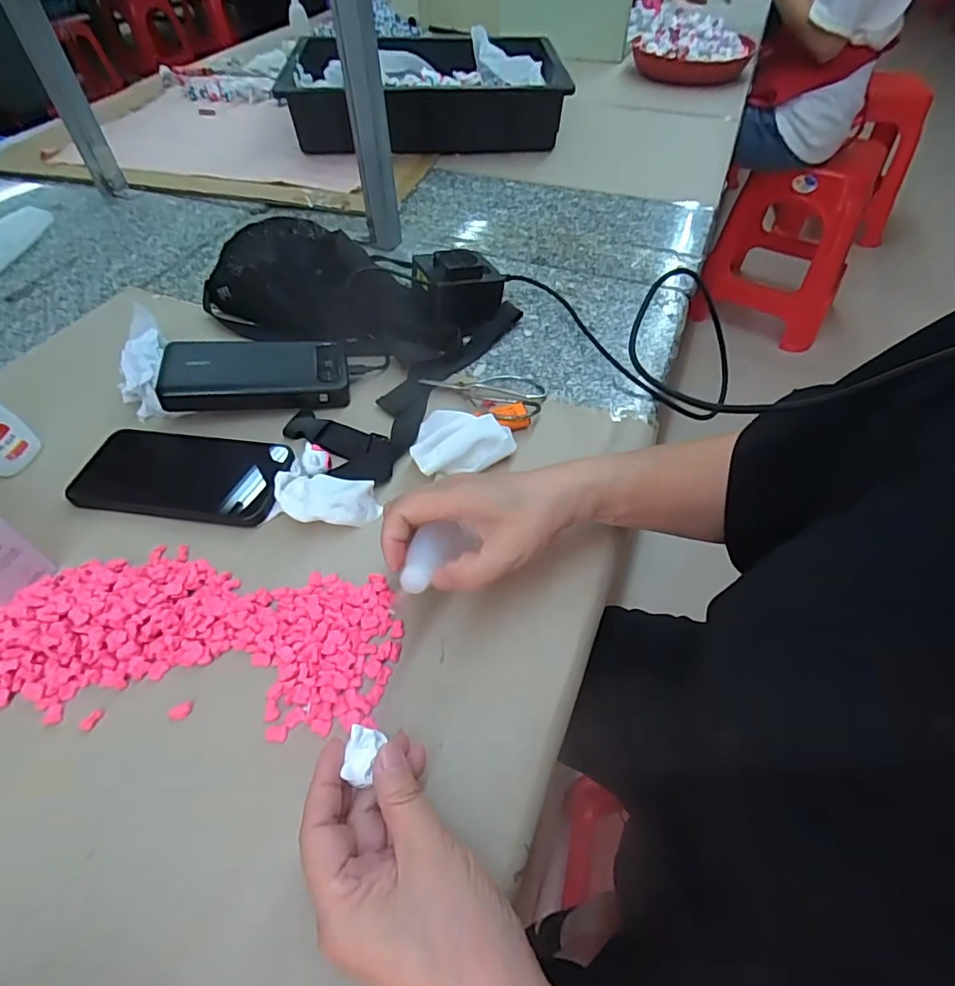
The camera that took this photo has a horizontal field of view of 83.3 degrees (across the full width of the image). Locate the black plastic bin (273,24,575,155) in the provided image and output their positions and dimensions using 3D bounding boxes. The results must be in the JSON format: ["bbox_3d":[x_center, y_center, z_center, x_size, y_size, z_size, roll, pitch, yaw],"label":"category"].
[{"bbox_3d":[-0.083,-0.672,0.908,0.428,0.111,0.303,-6,52,-3],"label":"black plastic bin"}]

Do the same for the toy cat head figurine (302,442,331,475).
[{"bbox_3d":[-0.129,-0.027,0.429,0.021,0.013,0.027,-18,53,-12],"label":"toy cat head figurine"}]

